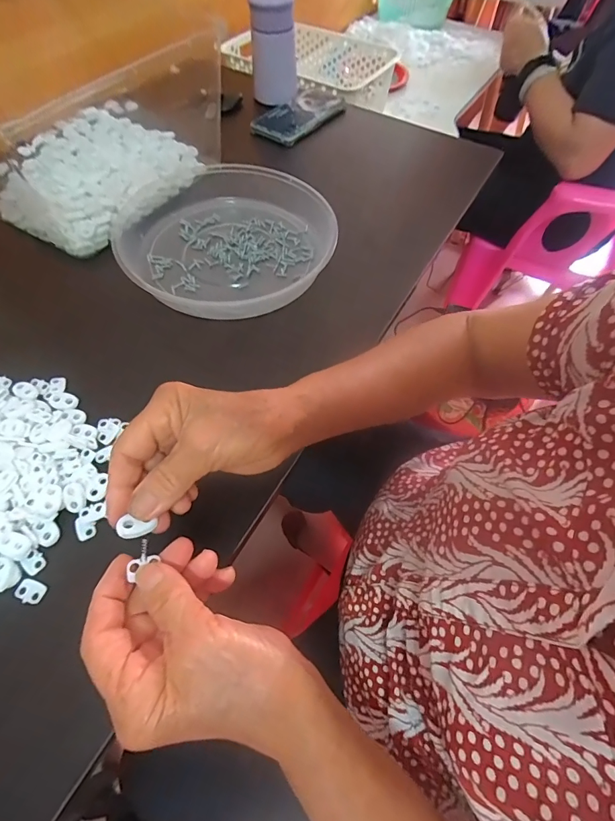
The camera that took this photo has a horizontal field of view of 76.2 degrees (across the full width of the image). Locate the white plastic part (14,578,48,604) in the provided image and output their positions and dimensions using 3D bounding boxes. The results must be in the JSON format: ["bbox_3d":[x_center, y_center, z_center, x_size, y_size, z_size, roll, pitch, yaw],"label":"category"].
[{"bbox_3d":[-0.190,0.124,0.270,0.018,0.004,0.014,20,60,9],"label":"white plastic part"}]

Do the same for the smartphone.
[{"bbox_3d":[-0.012,-0.468,0.622,0.079,0.015,0.164,36,65,14],"label":"smartphone"}]

